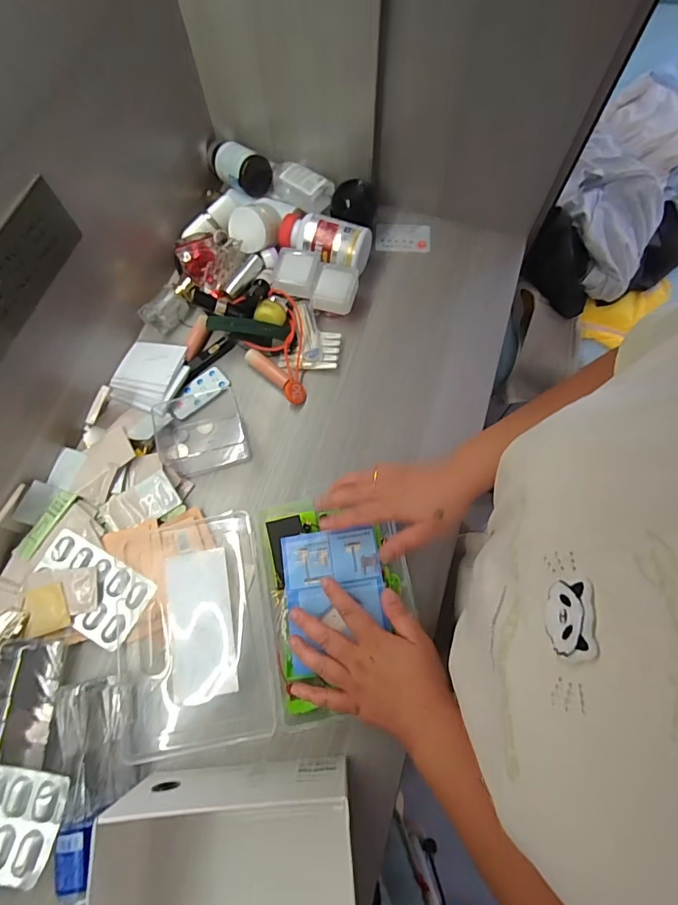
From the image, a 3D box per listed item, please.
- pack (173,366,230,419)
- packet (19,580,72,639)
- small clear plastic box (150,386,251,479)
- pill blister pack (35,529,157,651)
[{"bbox_3d":[-0.193,-0.084,0.605,0.083,0.009,0.043,-41,75,-13],"label":"pack"},{"bbox_3d":[-0.329,0.173,0.493,0.049,0.007,0.053,-17,71,-5],"label":"packet"},{"bbox_3d":[-0.182,-0.033,0.577,0.105,0.031,0.112,-17,71,-5],"label":"small clear plastic box"},{"bbox_3d":[-0.285,0.154,0.506,0.135,0.012,0.080,28,73,10],"label":"pill blister pack"}]

